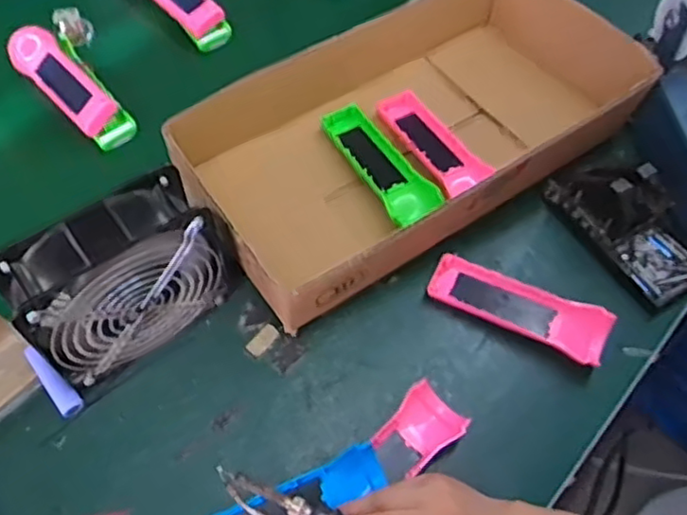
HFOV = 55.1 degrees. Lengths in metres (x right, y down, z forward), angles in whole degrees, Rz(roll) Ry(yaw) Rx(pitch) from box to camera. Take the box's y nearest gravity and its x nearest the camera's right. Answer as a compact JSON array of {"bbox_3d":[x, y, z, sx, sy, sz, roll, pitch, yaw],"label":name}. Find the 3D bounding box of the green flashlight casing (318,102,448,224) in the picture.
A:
[{"bbox_3d":[0.034,-0.094,0.639,0.049,0.021,0.158,-26,64,-15],"label":"green flashlight casing"}]

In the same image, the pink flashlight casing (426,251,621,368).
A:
[{"bbox_3d":[0.151,0.044,0.578,0.154,0.033,0.046,24,63,12],"label":"pink flashlight casing"}]

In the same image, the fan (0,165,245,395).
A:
[{"bbox_3d":[-0.163,0.018,0.510,0.157,0.148,0.058,-31,65,-17],"label":"fan"}]

